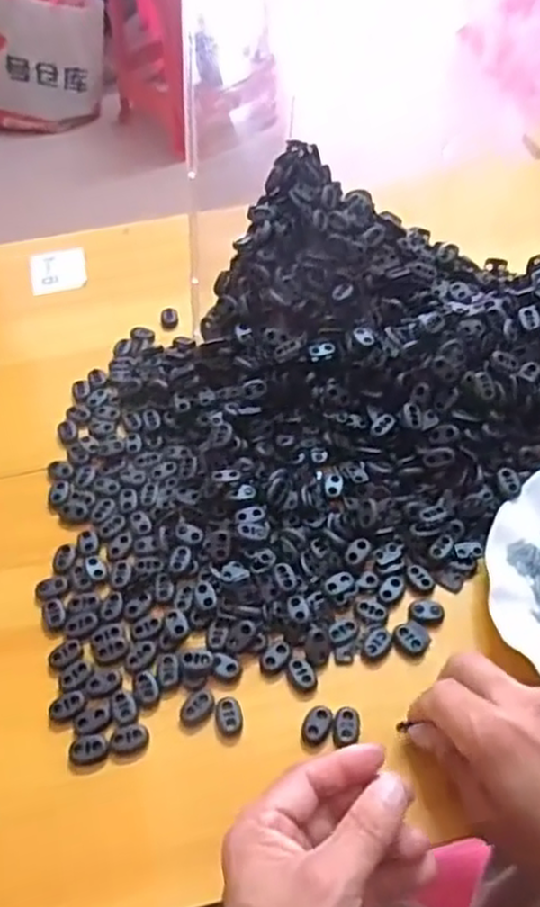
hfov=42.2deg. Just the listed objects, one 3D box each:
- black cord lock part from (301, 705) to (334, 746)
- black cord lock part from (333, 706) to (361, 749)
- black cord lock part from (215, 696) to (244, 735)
[{"bbox_3d":[0.027,0.153,0.395,0.014,0.005,0.021,25,57,20],"label":"black cord lock part"},{"bbox_3d":[0.043,0.153,0.394,0.014,0.005,0.019,2,52,4],"label":"black cord lock part"},{"bbox_3d":[-0.023,0.150,0.400,0.015,0.005,0.020,-12,52,-7],"label":"black cord lock part"}]

